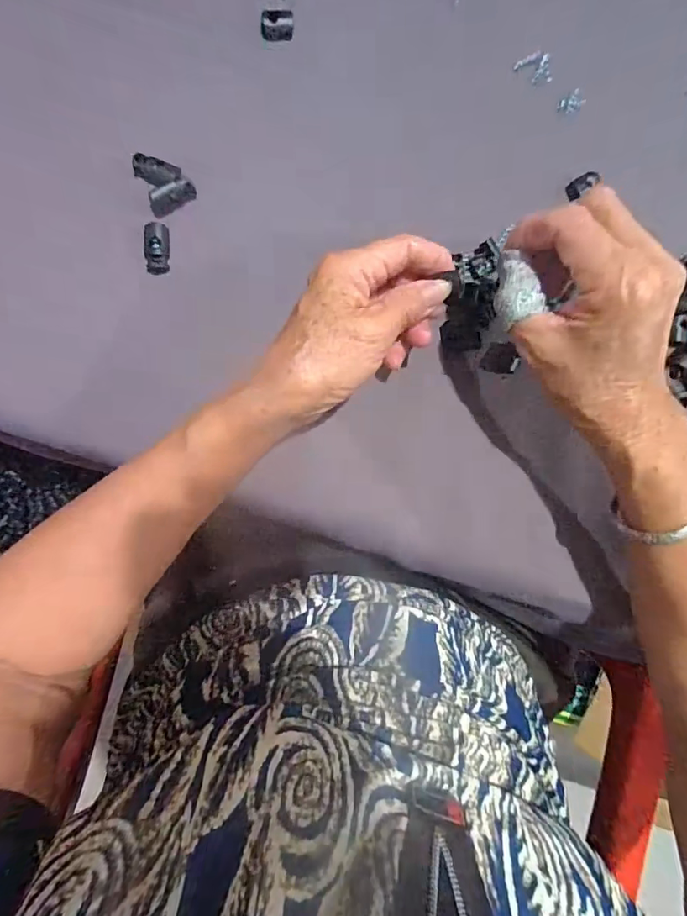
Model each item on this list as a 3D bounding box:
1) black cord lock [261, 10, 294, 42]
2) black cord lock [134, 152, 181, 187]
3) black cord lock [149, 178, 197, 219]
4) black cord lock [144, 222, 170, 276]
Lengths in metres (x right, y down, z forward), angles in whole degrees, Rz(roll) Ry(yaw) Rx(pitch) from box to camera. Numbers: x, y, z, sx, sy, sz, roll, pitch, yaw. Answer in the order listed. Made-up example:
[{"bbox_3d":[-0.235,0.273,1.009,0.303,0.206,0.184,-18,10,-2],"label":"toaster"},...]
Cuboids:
[{"bbox_3d":[-0.042,-0.272,0.296,0.020,0.012,0.011,-11,90,-8],"label":"black cord lock"},{"bbox_3d":[-0.117,-0.178,0.292,0.026,0.008,0.014,15,87,-7],"label":"black cord lock"},{"bbox_3d":[-0.107,-0.163,0.294,0.029,0.015,0.011,-29,92,-7],"label":"black cord lock"},{"bbox_3d":[-0.116,-0.131,0.294,0.014,0.010,0.030,0,88,-7],"label":"black cord lock"}]

